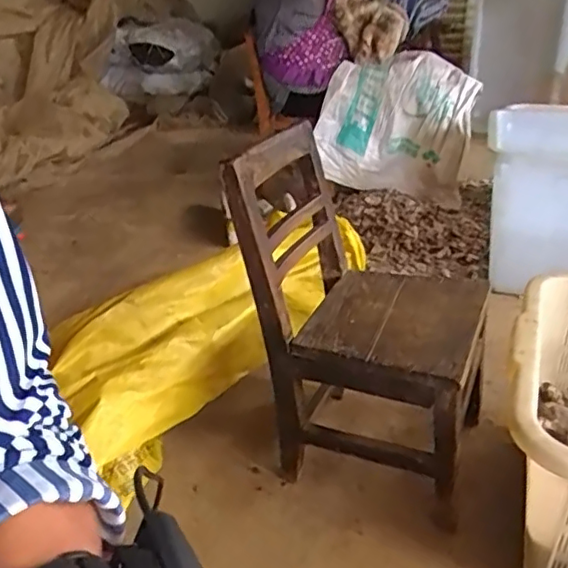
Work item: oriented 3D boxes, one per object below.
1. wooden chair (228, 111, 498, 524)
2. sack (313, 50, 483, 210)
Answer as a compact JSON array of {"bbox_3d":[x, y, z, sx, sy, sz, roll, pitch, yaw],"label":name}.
[{"bbox_3d":[0.129,0.056,0.898,0.340,0.498,0.252,13,31,26],"label":"wooden chair"},{"bbox_3d":[0.327,-0.468,1.768,0.432,0.394,0.109,15,27,14],"label":"sack"}]

